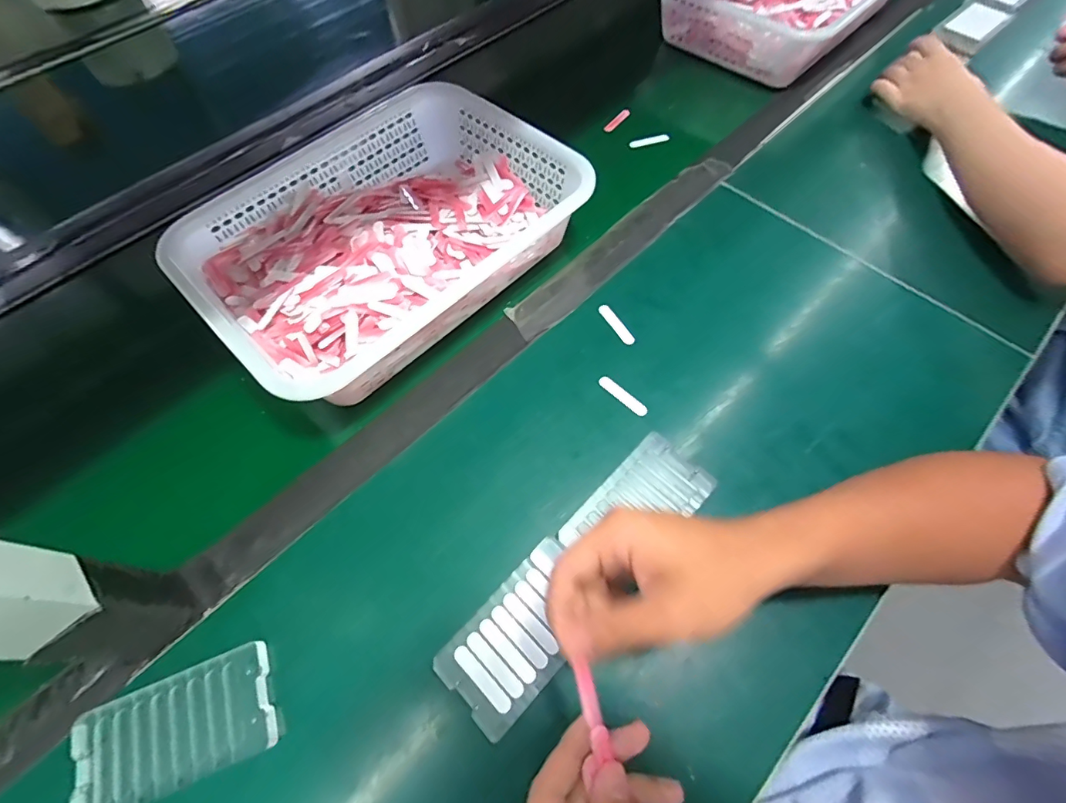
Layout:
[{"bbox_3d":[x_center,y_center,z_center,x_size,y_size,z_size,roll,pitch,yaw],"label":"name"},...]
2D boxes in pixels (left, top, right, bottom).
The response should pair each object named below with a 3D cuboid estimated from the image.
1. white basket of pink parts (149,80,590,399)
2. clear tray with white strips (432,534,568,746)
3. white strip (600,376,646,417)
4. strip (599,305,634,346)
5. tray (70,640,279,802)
[{"bbox_3d":[-0.148,-0.169,0.472,0.349,0.076,0.250,-41,69,-18],"label":"white basket of pink parts"},{"bbox_3d":[-0.007,0.164,0.332,0.067,0.007,0.119,40,72,21],"label":"clear tray with white strips"},{"bbox_3d":[0.082,-0.006,0.422,0.051,0.004,0.011,40,70,19],"label":"white strip"},{"bbox_3d":[0.083,-0.076,0.460,0.011,0.005,0.051,-29,66,-13],"label":"strip"},{"bbox_3d":[-0.241,0.224,0.320,0.122,0.024,0.068,-21,64,-9],"label":"tray"}]

